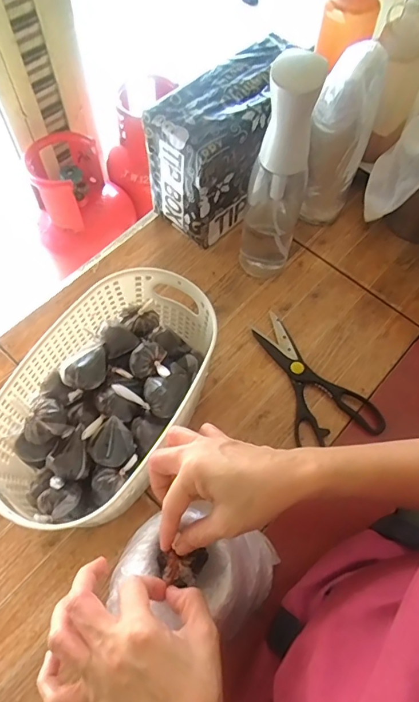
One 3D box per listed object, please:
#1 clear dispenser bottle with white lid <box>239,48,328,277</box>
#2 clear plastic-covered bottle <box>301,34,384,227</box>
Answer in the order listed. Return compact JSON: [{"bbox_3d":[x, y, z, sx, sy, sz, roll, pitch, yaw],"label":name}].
[{"bbox_3d":[0.079,-0.194,0.527,0.067,0.283,0.055,12,64,4],"label":"clear dispenser bottle with white lid"},{"bbox_3d":[0.164,-0.261,0.590,0.069,0.216,0.090,27,66,12],"label":"clear plastic-covered bottle"}]

